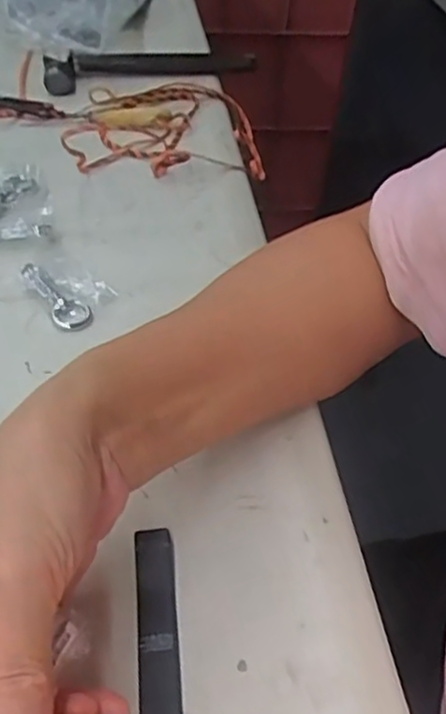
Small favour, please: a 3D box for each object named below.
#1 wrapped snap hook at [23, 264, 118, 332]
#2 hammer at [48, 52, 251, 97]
[{"bbox_3d":[-0.089,-0.040,0.410,0.039,0.011,0.053,-26,51,-25],"label":"wrapped snap hook"},{"bbox_3d":[-0.059,-0.258,0.612,0.194,0.023,0.051,-12,46,-14],"label":"hammer"}]

